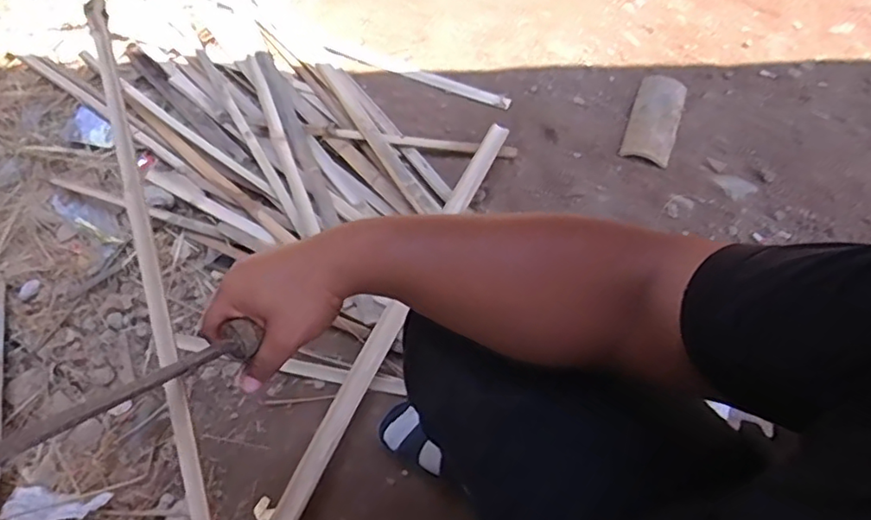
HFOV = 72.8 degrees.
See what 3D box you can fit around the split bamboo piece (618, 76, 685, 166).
[{"bbox_3d":[0.410,-0.267,1.100,0.085,0.026,0.204,19,63,10],"label":"split bamboo piece"}]

